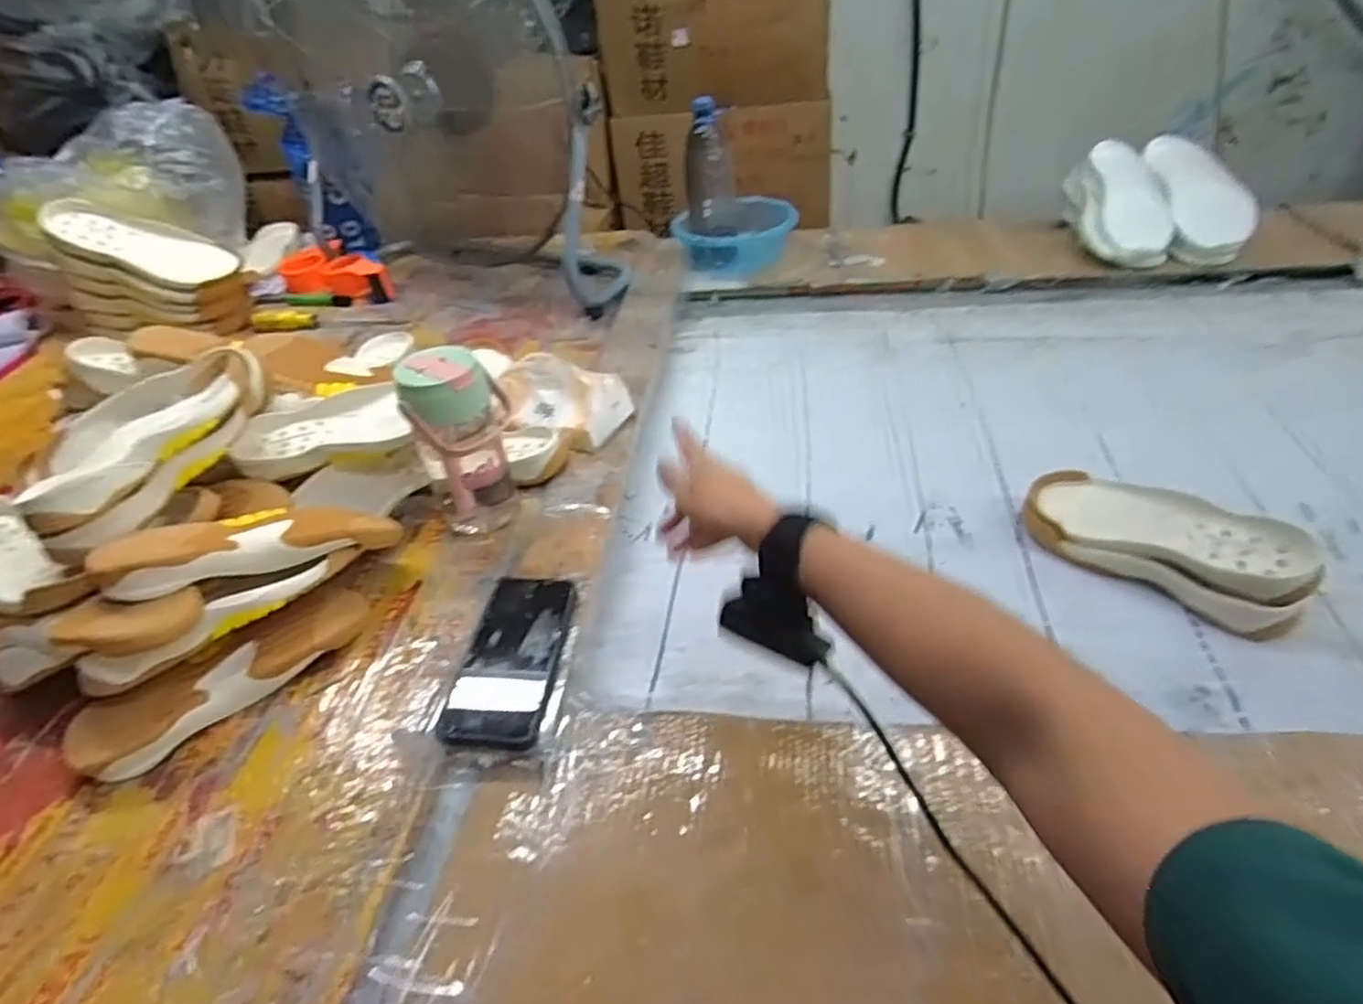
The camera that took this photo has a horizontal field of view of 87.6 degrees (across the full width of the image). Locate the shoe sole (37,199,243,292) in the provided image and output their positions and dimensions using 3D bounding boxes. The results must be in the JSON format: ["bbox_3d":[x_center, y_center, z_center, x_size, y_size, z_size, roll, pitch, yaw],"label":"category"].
[{"bbox_3d":[-0.864,-0.409,1.145,0.269,0.031,0.106,13,66,-19],"label":"shoe sole"}]

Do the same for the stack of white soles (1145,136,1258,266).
[{"bbox_3d":[0.858,-0.517,1.195,0.063,0.107,0.283,-7,65,-2],"label":"stack of white soles"}]

